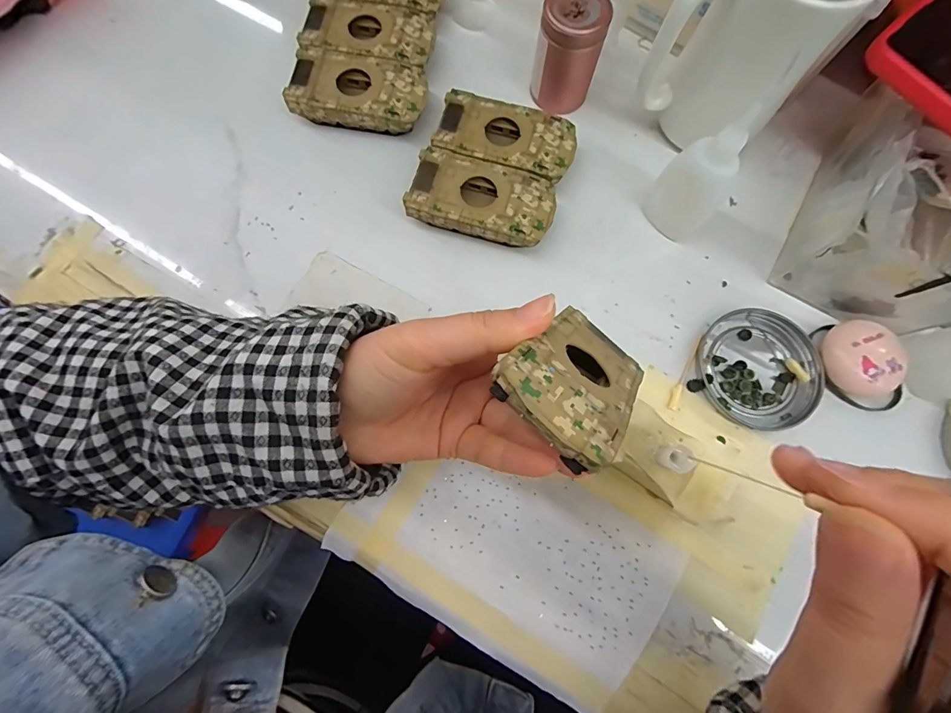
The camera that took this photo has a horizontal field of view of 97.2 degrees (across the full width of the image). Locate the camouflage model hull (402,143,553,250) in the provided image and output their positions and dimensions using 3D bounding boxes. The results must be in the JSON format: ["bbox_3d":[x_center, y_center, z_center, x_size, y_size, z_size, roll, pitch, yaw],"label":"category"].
[{"bbox_3d":[0.005,-0.106,0.293,0.095,0.026,0.052,17,77,3],"label":"camouflage model hull"}]

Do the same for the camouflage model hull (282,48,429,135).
[{"bbox_3d":[-0.084,-0.192,0.312,0.094,0.027,0.048,6,76,0],"label":"camouflage model hull"}]

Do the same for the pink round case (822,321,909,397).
[{"bbox_3d":[0.248,0.001,0.272,0.038,0.022,0.047,7,76,1],"label":"pink round case"}]

